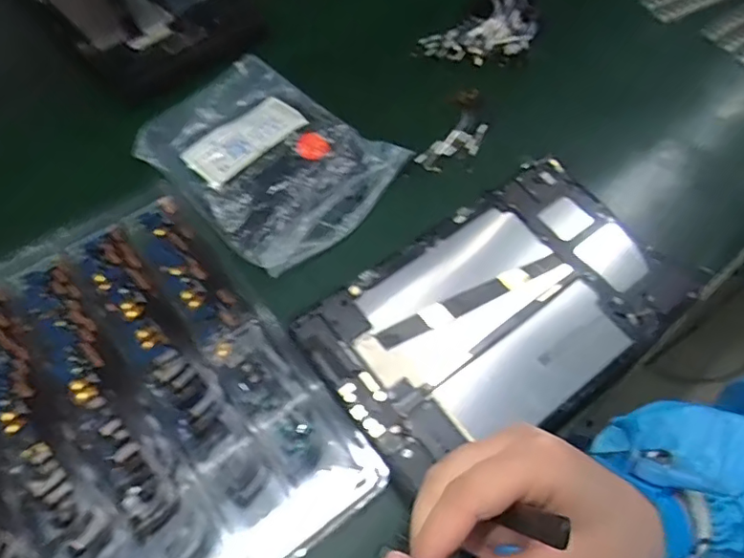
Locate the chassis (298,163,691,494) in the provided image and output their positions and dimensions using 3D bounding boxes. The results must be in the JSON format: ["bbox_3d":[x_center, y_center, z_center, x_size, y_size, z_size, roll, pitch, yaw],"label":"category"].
[{"bbox_3d":[0.087,0.020,0.363,0.238,0.014,0.146,-35,70,-18],"label":"chassis"}]

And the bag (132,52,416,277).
[{"bbox_3d":[-0.084,-0.101,0.418,0.184,0.018,0.138,36,66,17],"label":"bag"}]

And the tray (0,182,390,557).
[{"bbox_3d":[-0.155,0.077,0.334,0.215,0.020,0.268,-33,69,-17],"label":"tray"}]

